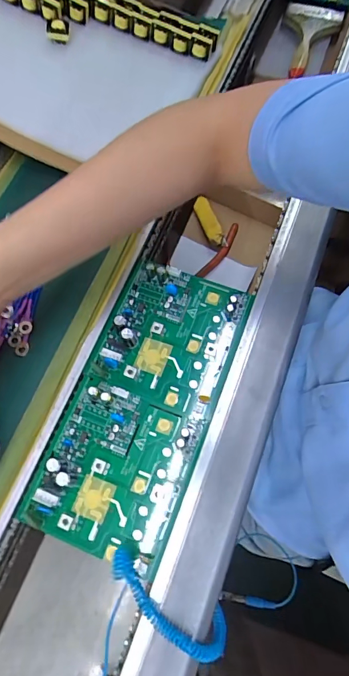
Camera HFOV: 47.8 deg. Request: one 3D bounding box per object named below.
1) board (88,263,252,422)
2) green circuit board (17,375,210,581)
[{"bbox_3d":[-0.001,-0.006,0.365,0.118,0.020,0.131,18,71,9],"label":"board"},{"bbox_3d":[-0.051,0.107,0.323,0.121,0.019,0.125,20,72,10],"label":"green circuit board"}]

